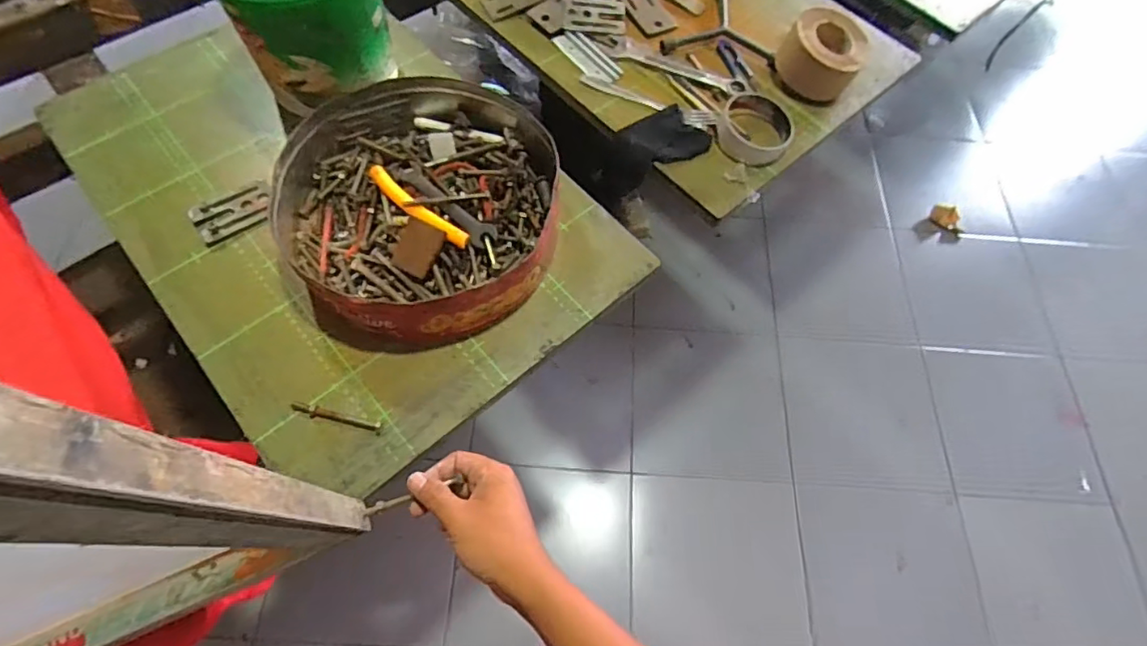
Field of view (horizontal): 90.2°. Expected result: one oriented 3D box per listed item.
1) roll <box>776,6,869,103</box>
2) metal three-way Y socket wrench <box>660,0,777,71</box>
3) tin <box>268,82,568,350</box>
[{"bbox_3d":[0.297,-0.319,0.685,0.089,0.060,0.087,2,63,-3],"label":"roll"},{"bbox_3d":[0.194,-0.394,0.745,0.143,0.022,0.150,12,63,2],"label":"metal three-way Y socket wrench"},{"bbox_3d":[-0.149,-0.120,0.563,0.268,0.062,0.288,2,63,-3],"label":"tin"}]

